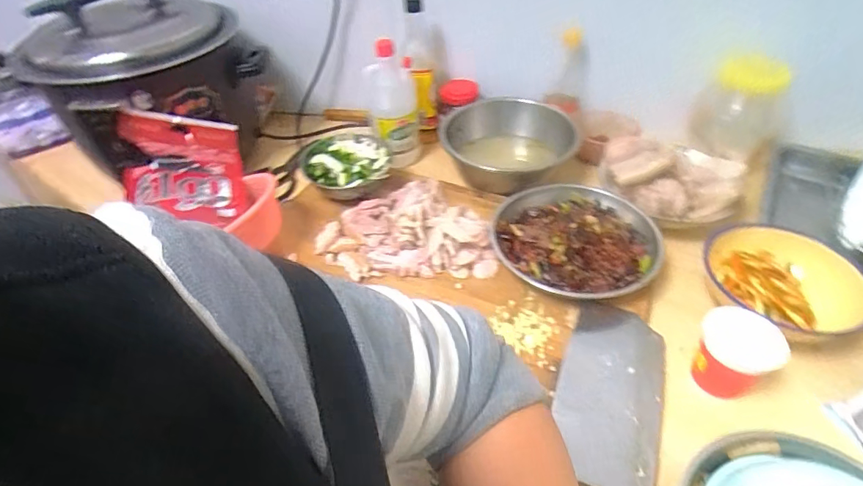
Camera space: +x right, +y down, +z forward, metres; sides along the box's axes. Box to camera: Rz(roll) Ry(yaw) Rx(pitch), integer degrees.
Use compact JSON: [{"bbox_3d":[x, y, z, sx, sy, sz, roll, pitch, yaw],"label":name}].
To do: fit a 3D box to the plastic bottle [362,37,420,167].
[{"bbox_3d":[-0.071,-0.248,0.833,0.088,0.206,0.088,-4,44,0],"label":"plastic bottle"}]

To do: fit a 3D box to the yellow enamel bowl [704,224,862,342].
[{"bbox_3d":[0.445,0.051,0.598,0.171,0.064,0.164,-2,44,2],"label":"yellow enamel bowl"}]

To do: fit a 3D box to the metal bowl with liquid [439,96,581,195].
[{"bbox_3d":[0.131,-0.158,0.824,0.217,0.092,0.194,0,44,4],"label":"metal bowl with liquid"}]

